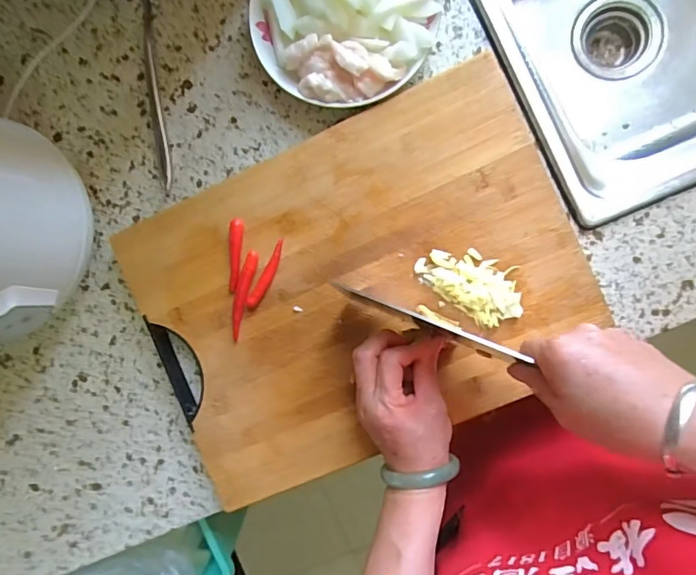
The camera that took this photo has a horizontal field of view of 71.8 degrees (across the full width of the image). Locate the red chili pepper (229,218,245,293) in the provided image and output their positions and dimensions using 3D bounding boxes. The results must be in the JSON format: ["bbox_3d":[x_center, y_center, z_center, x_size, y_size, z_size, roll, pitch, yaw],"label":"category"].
[{"bbox_3d":[-0.105,-0.030,0.452,0.013,0.007,0.068,4,92,7],"label":"red chili pepper"}]

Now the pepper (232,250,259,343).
[{"bbox_3d":[-0.099,0.008,0.452,0.013,0.008,0.085,18,94,6],"label":"pepper"}]

